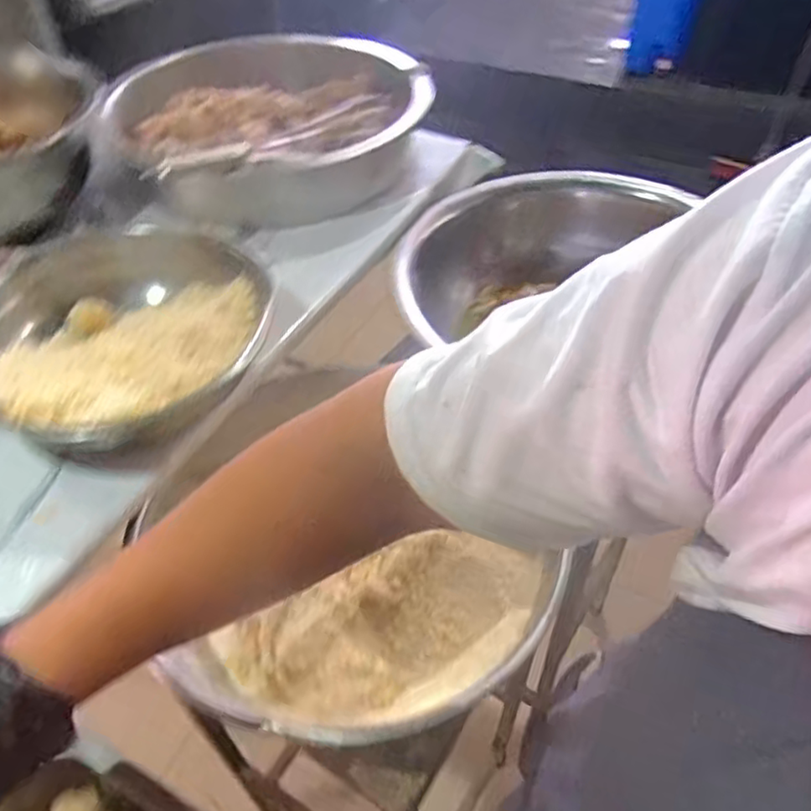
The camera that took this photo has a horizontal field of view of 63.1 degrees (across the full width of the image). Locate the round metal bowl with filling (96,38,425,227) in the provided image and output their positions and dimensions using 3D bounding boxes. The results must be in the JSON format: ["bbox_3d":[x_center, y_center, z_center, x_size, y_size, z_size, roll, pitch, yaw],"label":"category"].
[{"bbox_3d":[-0.160,-0.325,0.781,0.351,0.117,0.333,0,46,1],"label":"round metal bowl with filling"}]

